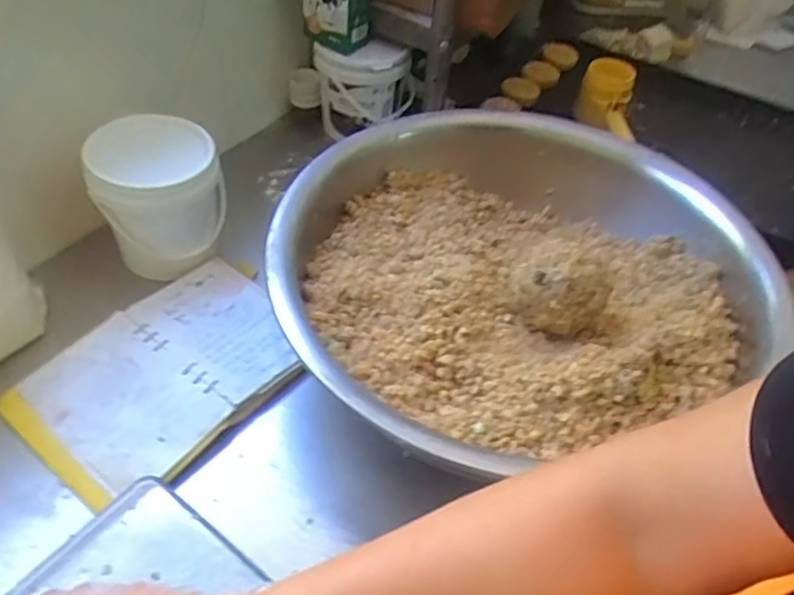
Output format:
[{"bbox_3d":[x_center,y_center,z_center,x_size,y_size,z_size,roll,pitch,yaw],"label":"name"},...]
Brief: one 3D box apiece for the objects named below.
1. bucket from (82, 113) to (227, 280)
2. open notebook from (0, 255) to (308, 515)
[{"bbox_3d":[-0.298,-0.128,0.796,0.119,0.177,0.122,3,48,-3],"label":"bucket"},{"bbox_3d":[-0.261,0.084,0.736,0.216,0.029,0.310,33,53,22],"label":"open notebook"}]

